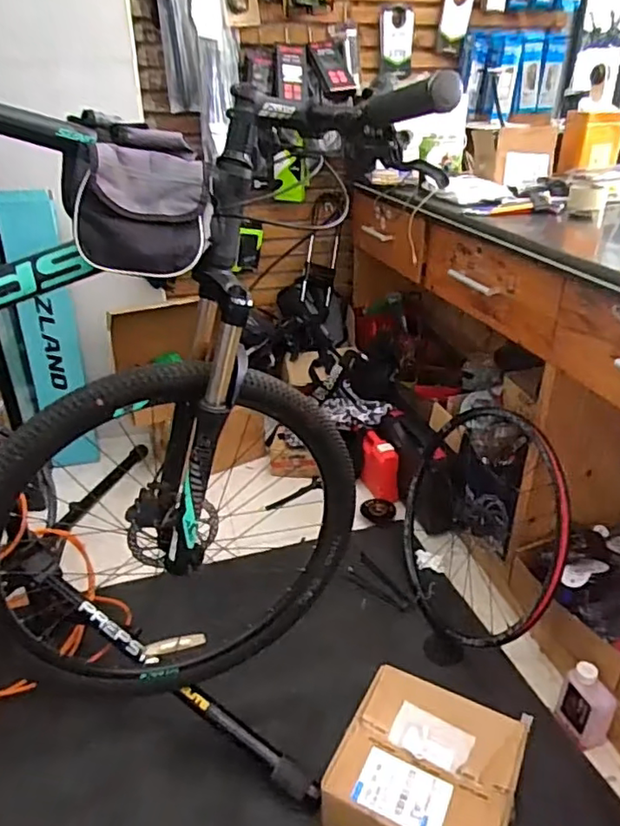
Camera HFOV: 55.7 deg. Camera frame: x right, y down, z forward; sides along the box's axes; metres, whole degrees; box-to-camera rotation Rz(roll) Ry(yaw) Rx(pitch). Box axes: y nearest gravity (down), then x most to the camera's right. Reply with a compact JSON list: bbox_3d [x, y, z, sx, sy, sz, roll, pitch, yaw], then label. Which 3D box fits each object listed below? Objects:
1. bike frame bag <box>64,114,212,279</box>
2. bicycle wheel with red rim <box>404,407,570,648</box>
[{"bbox_3d":[-0.212,-0.260,0.717,0.164,0.156,0.126,-9,29,-17],"label":"bike frame bag"},{"bbox_3d":[0.375,0.248,1.364,0.090,0.526,0.588,14,2,-23],"label":"bicycle wheel with red rim"}]

